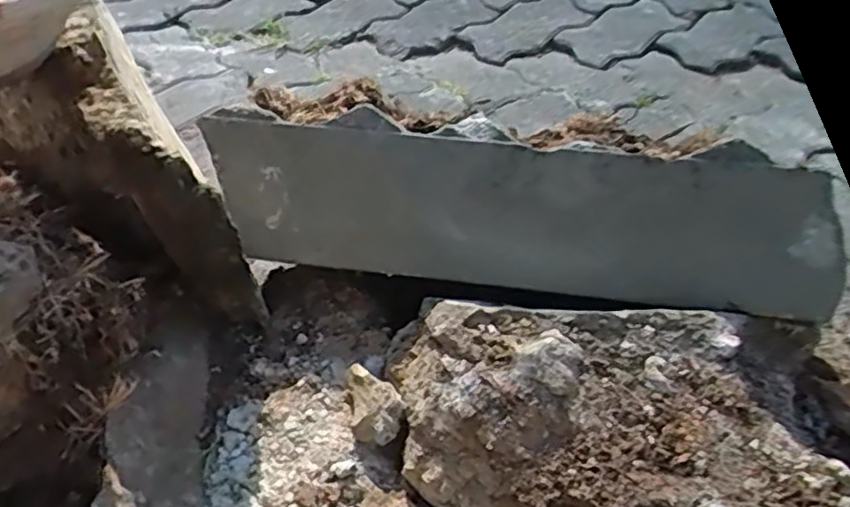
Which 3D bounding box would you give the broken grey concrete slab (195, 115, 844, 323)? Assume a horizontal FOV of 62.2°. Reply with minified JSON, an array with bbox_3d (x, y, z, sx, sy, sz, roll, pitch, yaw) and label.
[{"bbox_3d":[0.072,-0.031,0.589,0.506,0.128,0.022,5,12,6],"label":"broken grey concrete slab"}]

